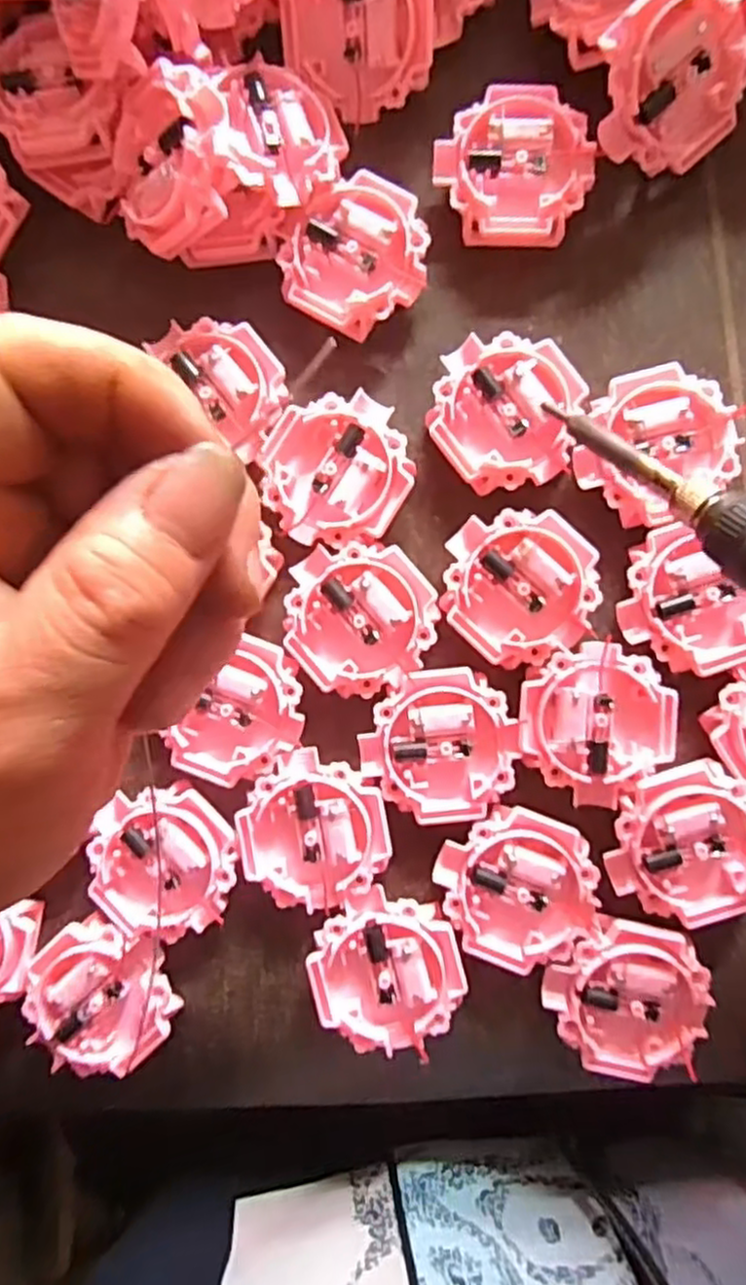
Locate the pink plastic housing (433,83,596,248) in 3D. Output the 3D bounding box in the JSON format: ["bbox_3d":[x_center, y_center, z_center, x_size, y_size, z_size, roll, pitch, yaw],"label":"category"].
[{"bbox_3d":[0.049,-0.169,0.255,0.053,0.010,0.052,0,89,4],"label":"pink plastic housing"}]

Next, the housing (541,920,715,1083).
[{"bbox_3d":[0.089,0.124,0.247,0.052,0.009,0.051,-28,87,3],"label":"housing"}]

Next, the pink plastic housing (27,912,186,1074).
[{"bbox_3d":[-0.098,0.127,0.259,0.050,0.011,0.052,-6,88,4],"label":"pink plastic housing"}]

